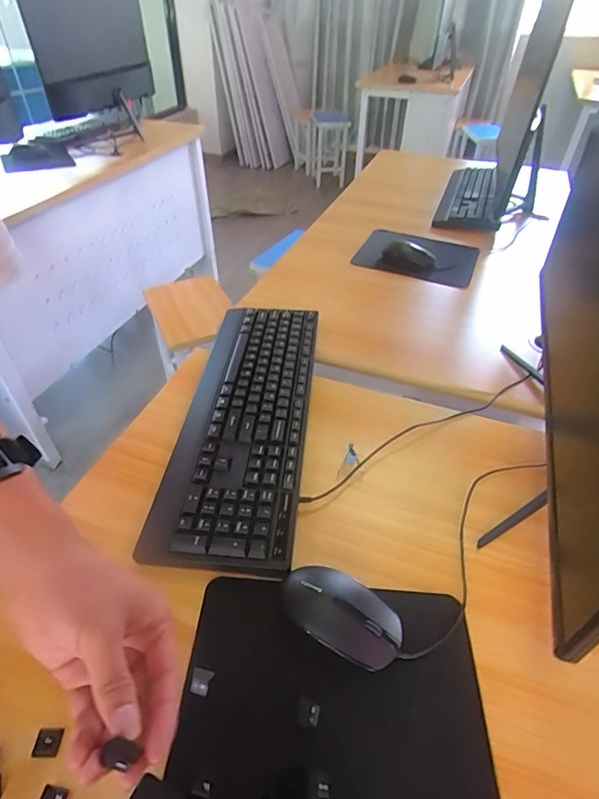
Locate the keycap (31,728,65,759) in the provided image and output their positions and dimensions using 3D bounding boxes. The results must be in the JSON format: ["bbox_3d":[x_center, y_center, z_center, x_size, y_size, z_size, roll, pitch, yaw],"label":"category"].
[{"bbox_3d":[-0.186,0.253,0.329,0.018,0.004,0.017,3,42,0],"label":"keycap"}]

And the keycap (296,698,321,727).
[{"bbox_3d":[0.007,0.243,0.345,0.017,0.004,0.016,14,44,13],"label":"keycap"}]

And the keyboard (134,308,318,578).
[{"bbox_3d":[-0.066,0.012,0.575,0.150,0.028,0.422,5,42,2],"label":"keyboard"}]

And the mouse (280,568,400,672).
[{"bbox_3d":[0.035,0.188,0.393,0.107,0.034,0.060,24,46,22],"label":"mouse"}]

